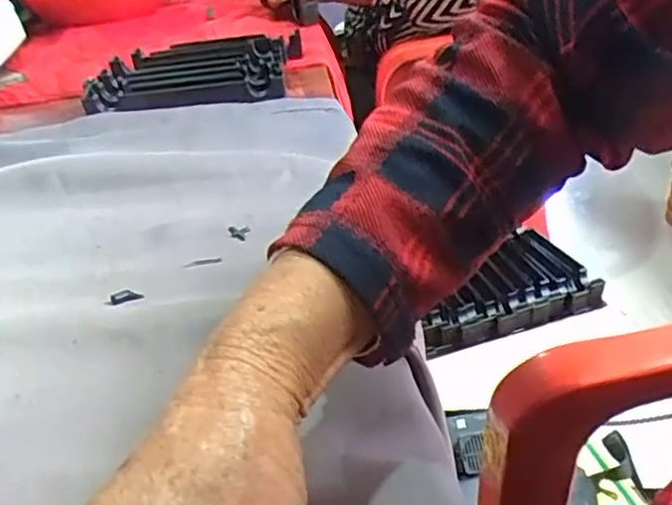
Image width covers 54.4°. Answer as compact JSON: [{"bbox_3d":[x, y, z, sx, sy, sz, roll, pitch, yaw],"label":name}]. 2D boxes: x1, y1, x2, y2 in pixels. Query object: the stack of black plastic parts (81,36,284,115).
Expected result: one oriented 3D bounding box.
[{"bbox_3d":[-0.149,-0.187,0.689,0.195,0.033,0.175,-4,34,4],"label":"stack of black plastic parts"}]

